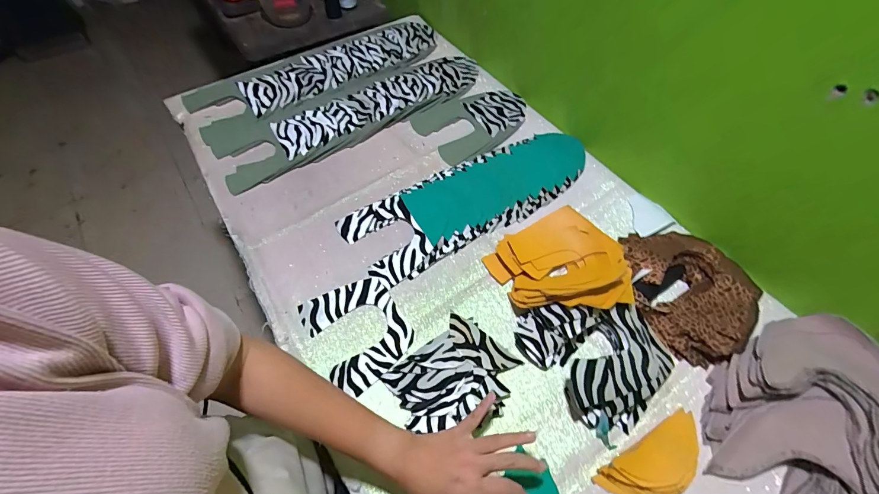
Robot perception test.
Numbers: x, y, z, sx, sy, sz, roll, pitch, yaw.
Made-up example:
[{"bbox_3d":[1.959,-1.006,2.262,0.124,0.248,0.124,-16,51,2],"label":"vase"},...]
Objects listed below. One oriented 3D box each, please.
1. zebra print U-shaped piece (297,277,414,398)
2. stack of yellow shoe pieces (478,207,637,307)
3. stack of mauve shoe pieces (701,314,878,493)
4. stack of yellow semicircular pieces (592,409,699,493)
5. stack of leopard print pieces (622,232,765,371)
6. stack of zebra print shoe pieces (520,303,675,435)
[{"bbox_3d":[-0.112,0.115,0.522,0.121,0.004,0.149,-29,64,-17],"label":"zebra print U-shaped piece"},{"bbox_3d":[0.176,0.027,0.548,0.171,0.054,0.166,-21,62,-13],"label":"stack of yellow shoe pieces"},{"bbox_3d":[0.451,0.198,0.427,0.260,0.065,0.205,-32,65,-18],"label":"stack of mauve shoe pieces"},{"bbox_3d":[0.250,0.248,0.424,0.133,0.026,0.060,-25,63,-15],"label":"stack of yellow semicircular pieces"},{"bbox_3d":[0.349,0.055,0.546,0.173,0.034,0.199,-40,67,-21],"label":"stack of leopard print pieces"},{"bbox_3d":[0.201,0.150,0.475,0.188,0.050,0.155,0,59,-1],"label":"stack of zebra print shoe pieces"}]

